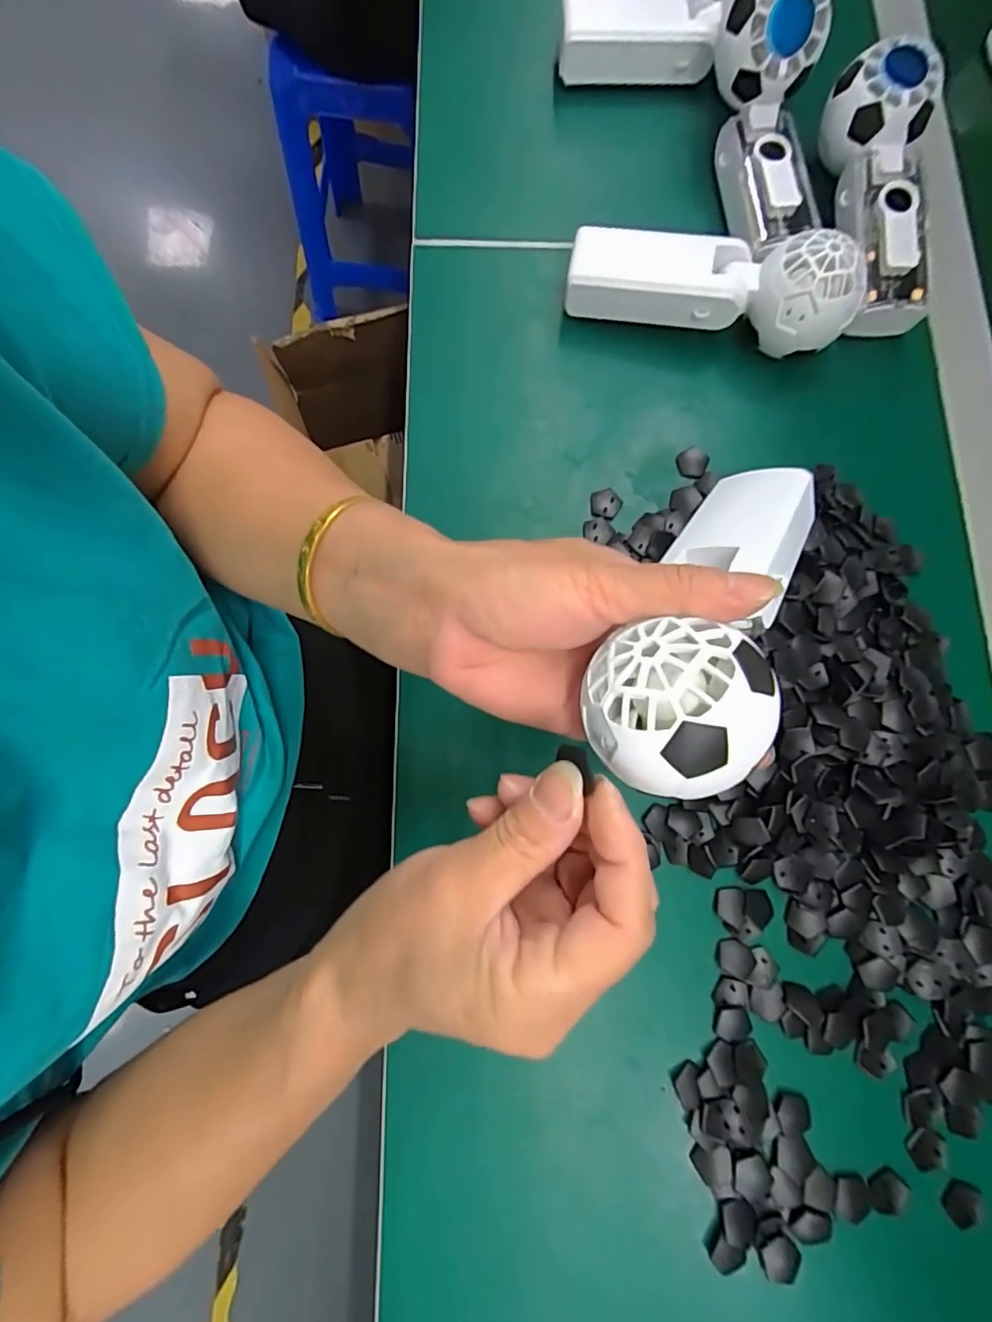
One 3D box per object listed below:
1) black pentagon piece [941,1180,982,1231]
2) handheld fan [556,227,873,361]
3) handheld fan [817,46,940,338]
[{"bbox_3d":[0.227,0.265,0.258,0.015,0.005,0.020,38,82,8],"label":"black pentagon piece"},{"bbox_3d":[0.128,-0.229,0.322,0.165,0.055,0.043,15,80,4],"label":"handheld fan"},{"bbox_3d":[0.242,-0.292,0.330,0.060,0.050,0.160,1,79,1],"label":"handheld fan"}]

